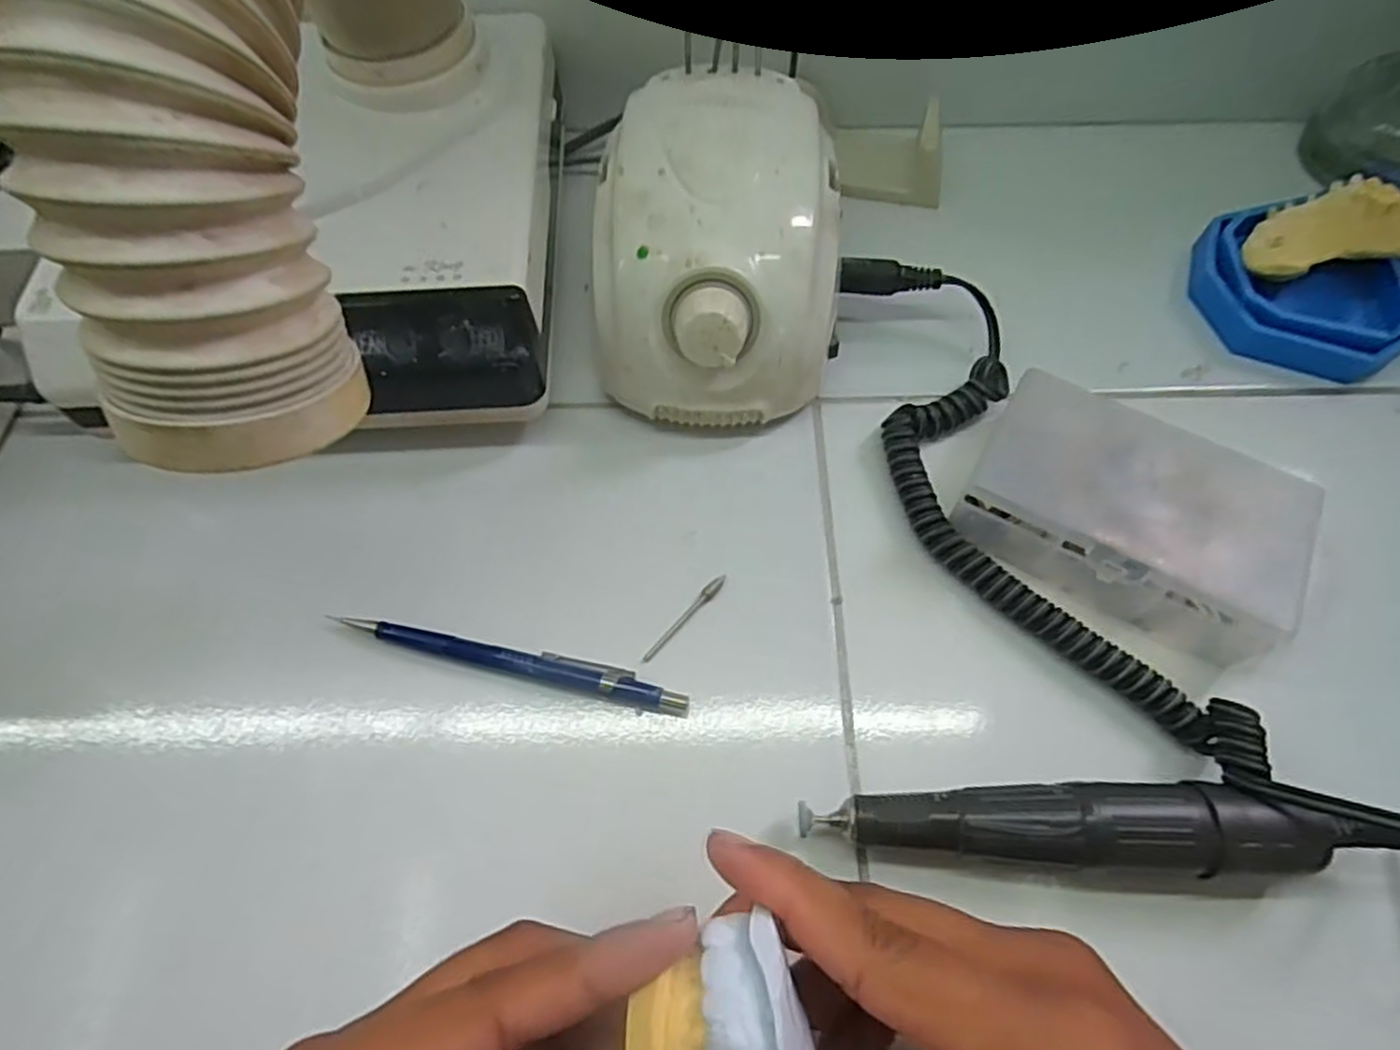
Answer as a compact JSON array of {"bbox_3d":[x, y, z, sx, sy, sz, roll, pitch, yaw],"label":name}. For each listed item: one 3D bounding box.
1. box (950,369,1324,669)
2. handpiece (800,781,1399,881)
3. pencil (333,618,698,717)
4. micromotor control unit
[{"bbox_3d":[0.165,-0.006,0.282,0.113,0.038,0.071,27,66,14],"label":"box"},{"bbox_3d":[0.130,0.098,0.238,0.188,0.032,0.026,2,63,2],"label":"handpiece"},{"bbox_3d":[-0.070,0.051,0.274,0.134,0.007,0.013,12,63,7],"label":"pencil"},{"bbox_3d":[0.006,-0.117,0.317,0.103,0.083,0.135,4,63,3],"label":"micromotor control unit"}]

